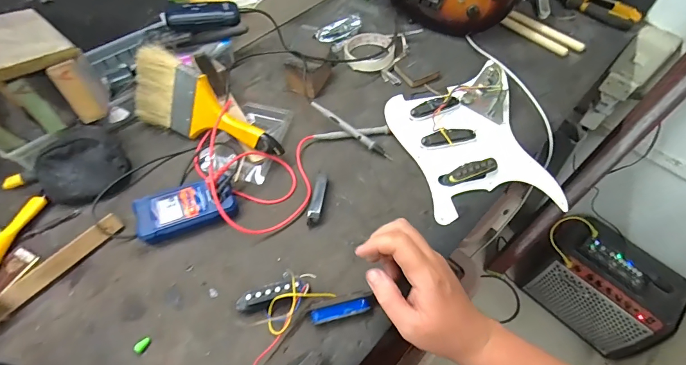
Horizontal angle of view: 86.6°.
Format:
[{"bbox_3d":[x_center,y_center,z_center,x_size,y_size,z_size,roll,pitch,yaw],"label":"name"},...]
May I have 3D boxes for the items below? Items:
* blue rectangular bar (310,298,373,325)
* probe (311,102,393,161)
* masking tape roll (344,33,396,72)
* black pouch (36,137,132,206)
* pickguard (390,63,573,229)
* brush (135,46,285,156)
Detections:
[{"bbox_3d":[-0.002,0.142,0.399,0.063,0.015,0.014,-10,57,-8],"label":"blue rectangular bar"},{"bbox_3d":[0.011,-0.075,0.523,0.138,0.009,0.009,36,61,5],"label":"probe"},{"bbox_3d":[0.046,-0.225,0.625,0.084,0.016,0.084,1,56,-1],"label":"masking tape roll"},{"bbox_3d":[-0.331,-0.016,0.457,0.098,0.055,0.075,-1,56,-3],"label":"black pouch"},{"bbox_3d":[0.177,-0.067,0.527,0.203,0.037,0.244,-8,57,-7],"label":"pickguard"},{"bbox_3d":[-0.184,-0.099,0.490,0.217,0.103,0.028,20,30,8],"label":"brush"}]

